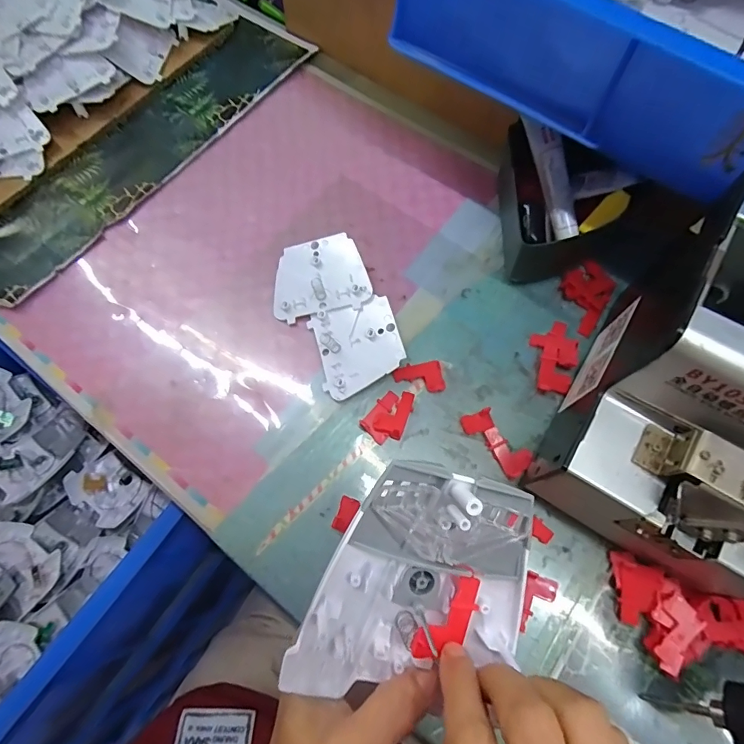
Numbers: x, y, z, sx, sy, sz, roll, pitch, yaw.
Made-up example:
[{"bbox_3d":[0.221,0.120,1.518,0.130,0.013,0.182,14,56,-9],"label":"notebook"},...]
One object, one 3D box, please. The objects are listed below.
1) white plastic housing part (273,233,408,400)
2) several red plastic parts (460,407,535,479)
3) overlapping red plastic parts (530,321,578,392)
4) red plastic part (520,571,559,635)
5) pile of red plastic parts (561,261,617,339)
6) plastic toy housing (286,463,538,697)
[{"bbox_3d":[-0.030,-0.049,0.348,0.075,0.024,0.136,-27,73,-10],"label":"white plastic housing part"},{"bbox_3d":[0.092,0.051,0.318,0.025,0.010,0.056,-40,74,-13],"label":"several red plastic parts"},{"bbox_3d":[0.145,-0.013,0.338,0.031,0.016,0.057,0,69,1],"label":"overlapping red plastic parts"},{"bbox_3d":[0.106,0.150,0.278,0.022,0.010,0.036,21,71,8],"label":"red plastic part"},{"bbox_3d":[0.179,-0.064,0.363,0.041,0.015,0.062,30,72,11],"label":"pile of red plastic parts"},{"bbox_3d":[0.021,0.093,0.187,0.090,0.020,0.105,18,98,-9],"label":"plastic toy housing"}]

